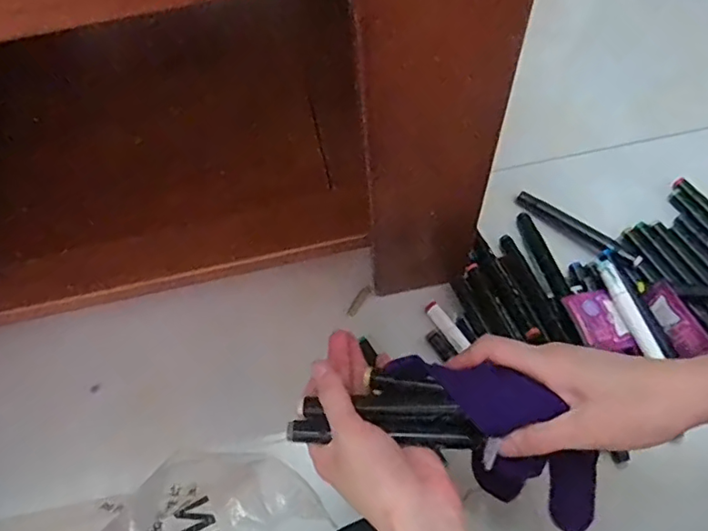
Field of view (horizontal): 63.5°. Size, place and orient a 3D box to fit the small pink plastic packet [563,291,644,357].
[{"bbox_3d":[0.242,0.057,0.563,0.052,0.005,0.070,-15,66,-23],"label":"small pink plastic packet"}]

